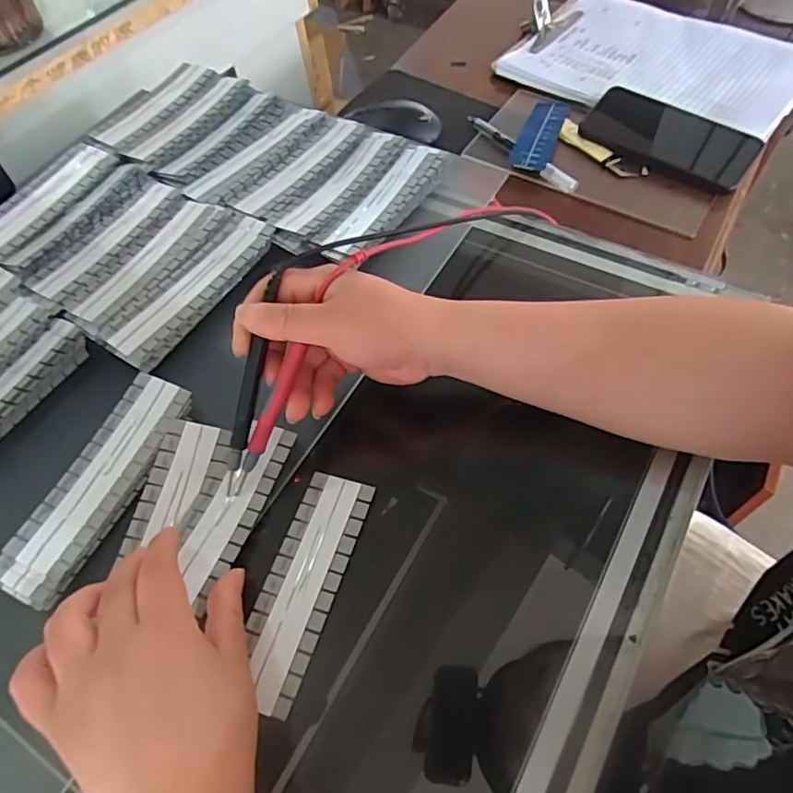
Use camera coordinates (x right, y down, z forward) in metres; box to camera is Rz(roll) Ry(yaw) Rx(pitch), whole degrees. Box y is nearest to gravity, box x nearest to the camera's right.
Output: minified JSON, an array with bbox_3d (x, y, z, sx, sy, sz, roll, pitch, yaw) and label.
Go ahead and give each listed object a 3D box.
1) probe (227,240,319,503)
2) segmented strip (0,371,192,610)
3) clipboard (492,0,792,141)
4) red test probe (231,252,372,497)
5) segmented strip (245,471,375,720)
[{"bbox_3d":[-0.077,-0.015,0.334,0.018,0.014,0.147,17,91,13],"label":"probe"},{"bbox_3d":[-0.174,0.050,0.343,0.042,0.010,0.139,21,64,15],"label":"segmented strip"},{"bbox_3d":[0.297,-0.388,0.677,0.315,0.021,0.218,28,65,21],"label":"clipboard"},{"bbox_3d":[-0.057,-0.012,0.330,0.010,0.012,0.156,31,96,19],"label":"red test probe"},{"bbox_3d":[-0.051,0.100,0.318,0.039,0.004,0.123,14,60,13],"label":"segmented strip"}]

